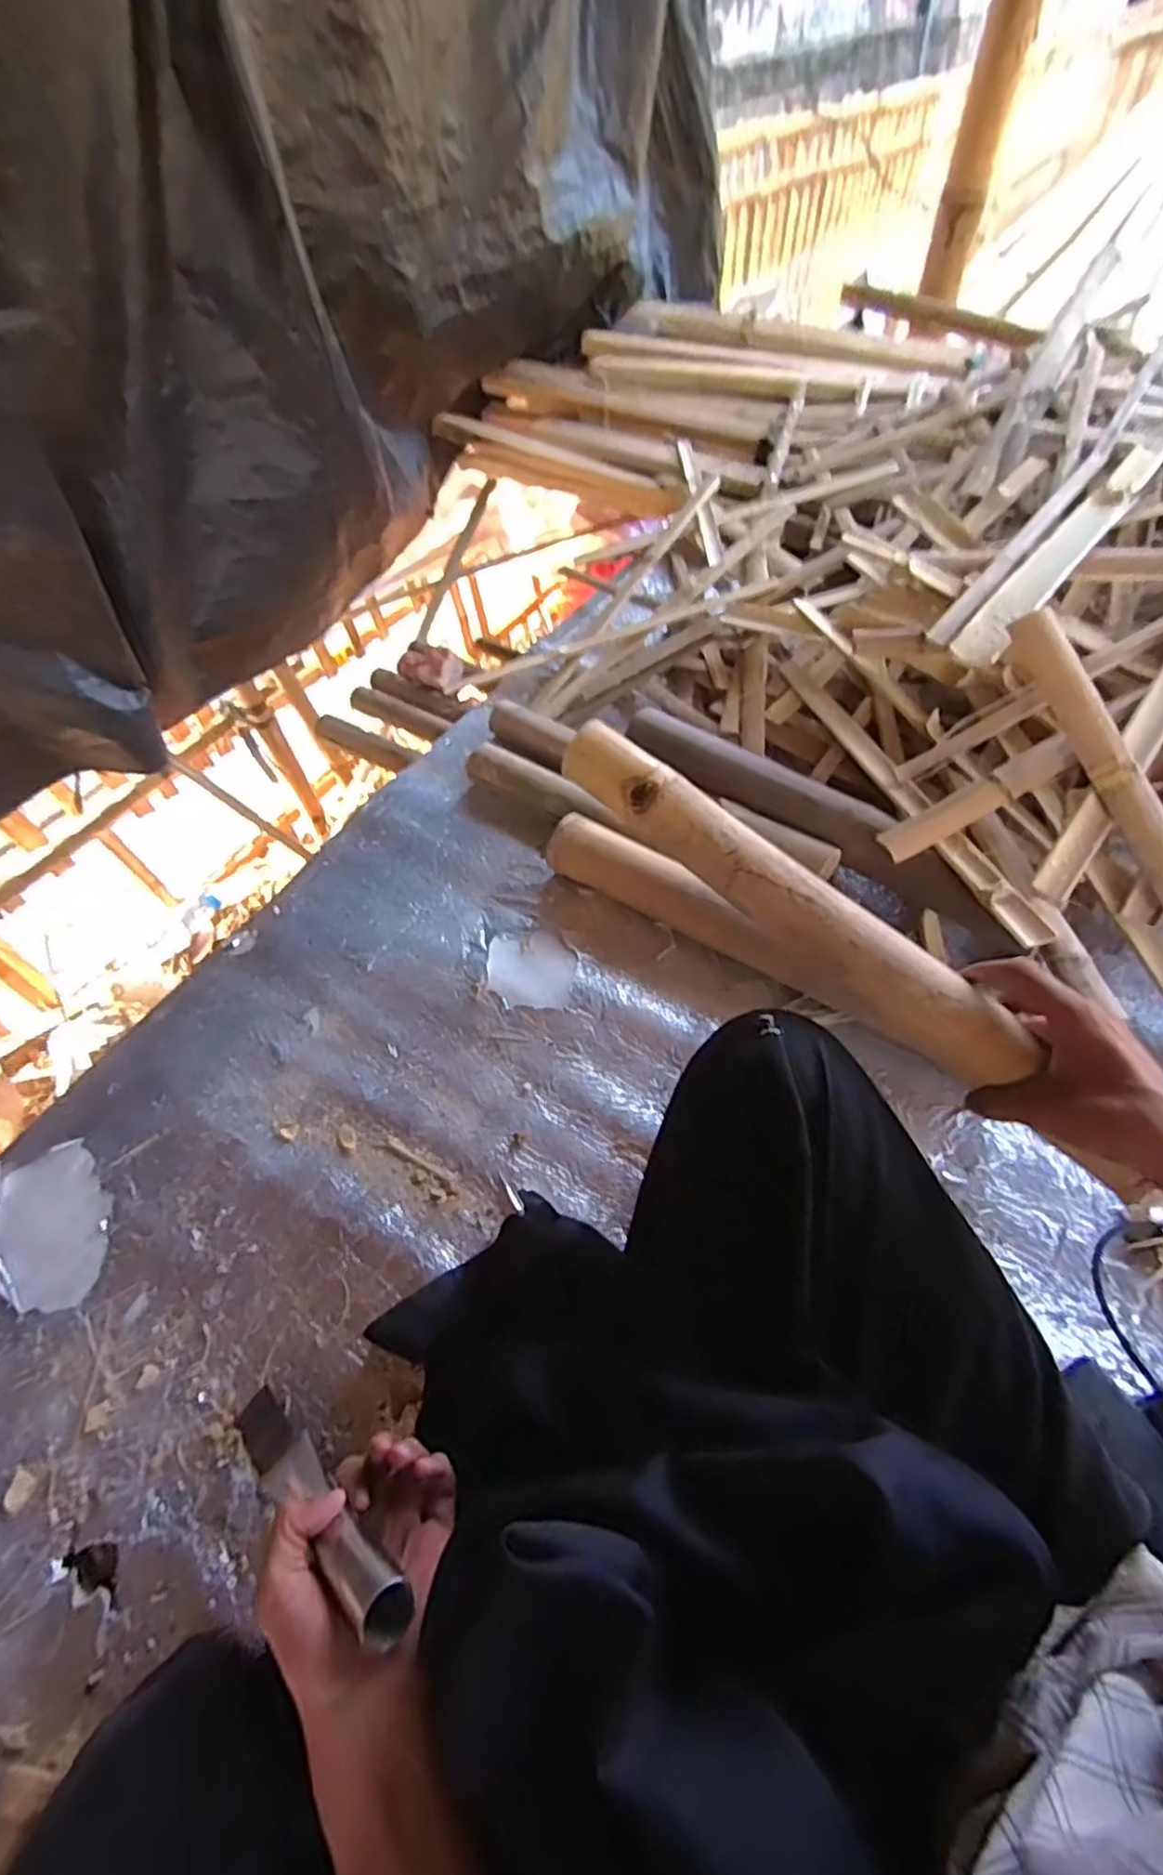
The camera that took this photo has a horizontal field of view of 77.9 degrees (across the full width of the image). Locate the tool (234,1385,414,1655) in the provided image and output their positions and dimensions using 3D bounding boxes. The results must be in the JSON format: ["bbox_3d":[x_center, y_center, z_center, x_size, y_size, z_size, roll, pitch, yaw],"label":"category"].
[{"bbox_3d":[-0.182,0.368,0.479,0.266,0.023,0.035,-11,36,52],"label":"tool"}]

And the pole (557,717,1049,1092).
[{"bbox_3d":[0.145,-0.039,0.558,0.402,0.048,0.058,41,65,18],"label":"pole"}]

